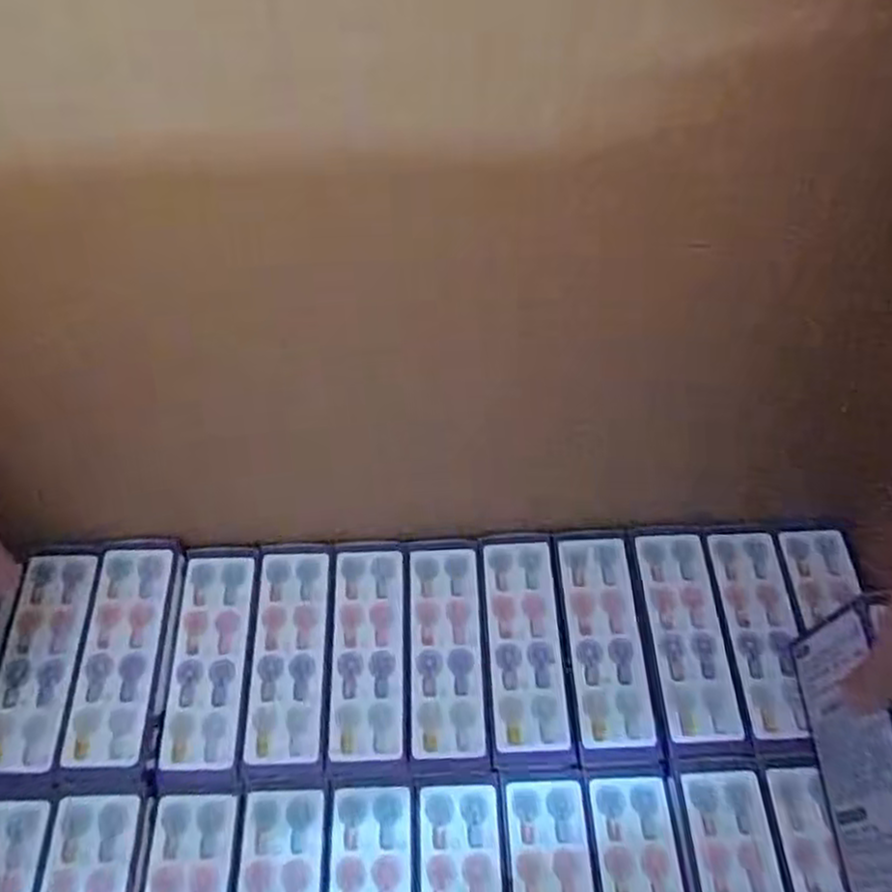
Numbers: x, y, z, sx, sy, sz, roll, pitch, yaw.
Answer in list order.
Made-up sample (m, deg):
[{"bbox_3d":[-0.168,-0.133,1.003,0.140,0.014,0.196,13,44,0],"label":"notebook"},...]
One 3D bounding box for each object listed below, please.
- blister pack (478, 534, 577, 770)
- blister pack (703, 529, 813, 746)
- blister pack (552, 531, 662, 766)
[{"bbox_3d":[0.046,0.115,0.449,0.046,0.008,0.134,-1,61,-2],"label":"blister pack"},{"bbox_3d":[0.188,0.107,0.452,0.047,0.005,0.126,-2,61,-2],"label":"blister pack"},{"bbox_3d":[0.092,0.113,0.446,0.047,0.009,0.129,-1,61,-1],"label":"blister pack"}]

